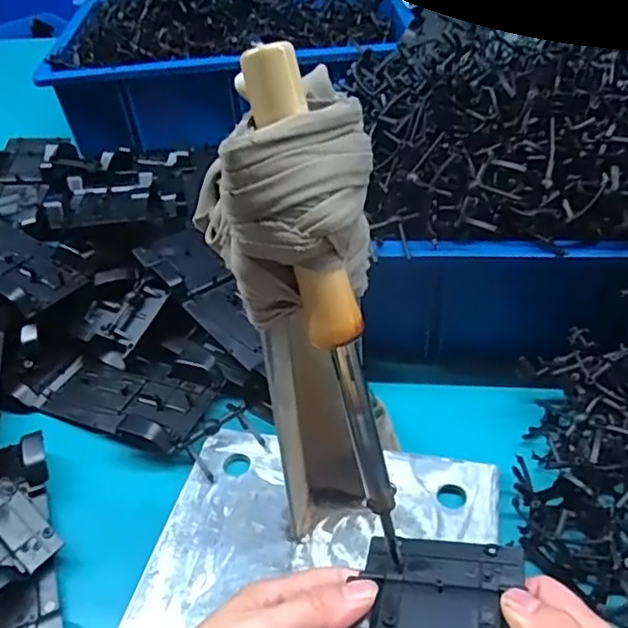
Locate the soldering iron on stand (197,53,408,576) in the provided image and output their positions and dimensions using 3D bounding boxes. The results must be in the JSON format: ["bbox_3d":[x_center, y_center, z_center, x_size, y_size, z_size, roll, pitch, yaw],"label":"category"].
[{"bbox_3d":[-0.001,0.030,0.280,0.065,0.255,0.092,-8,41,-3],"label":"soldering iron on stand"}]

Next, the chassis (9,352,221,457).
[{"bbox_3d":[-0.141,0.055,0.459,0.140,0.030,0.077,18,46,24],"label":"chassis"}]

